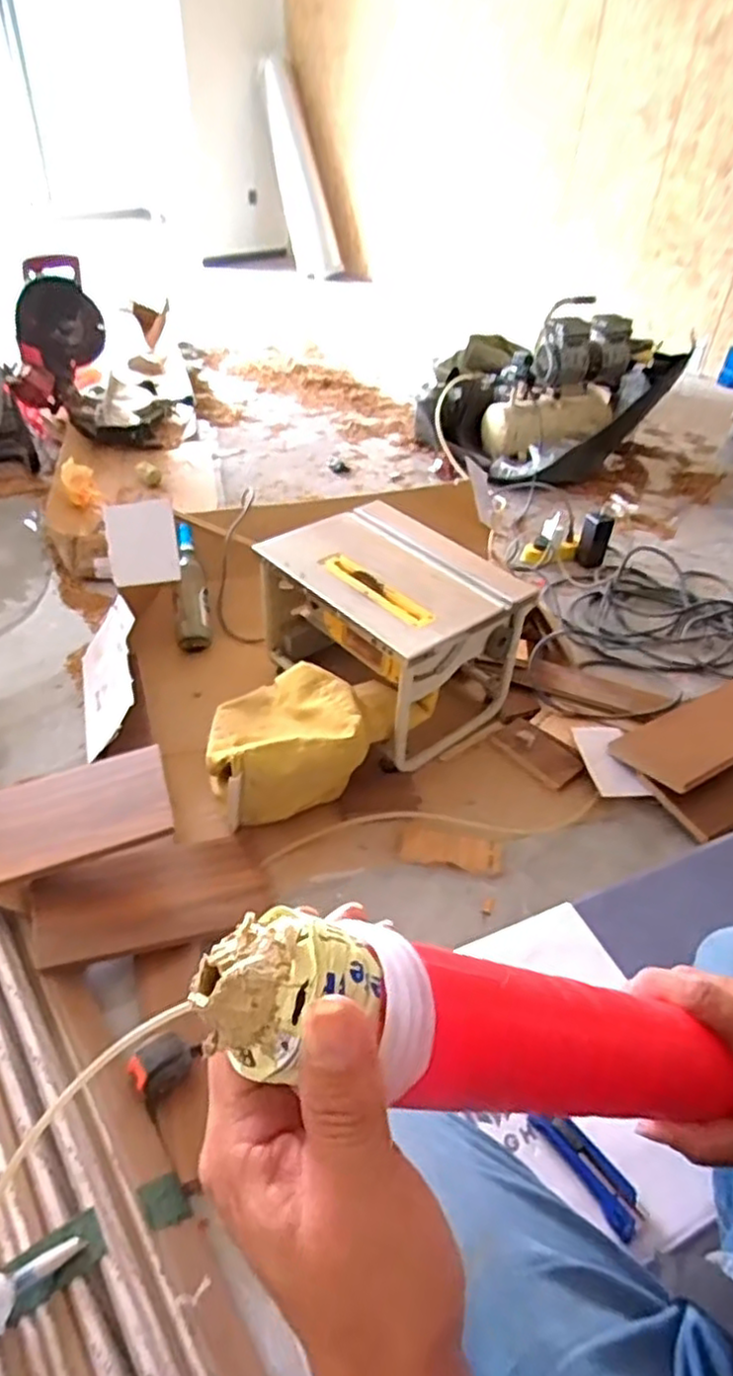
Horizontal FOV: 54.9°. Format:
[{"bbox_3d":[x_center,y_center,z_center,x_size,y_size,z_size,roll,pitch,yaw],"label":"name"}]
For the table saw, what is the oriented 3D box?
[{"bbox_3d":[0.039,-0.104,1.293,0.309,0.285,0.402,-27,49,-31],"label":"table saw"}]

